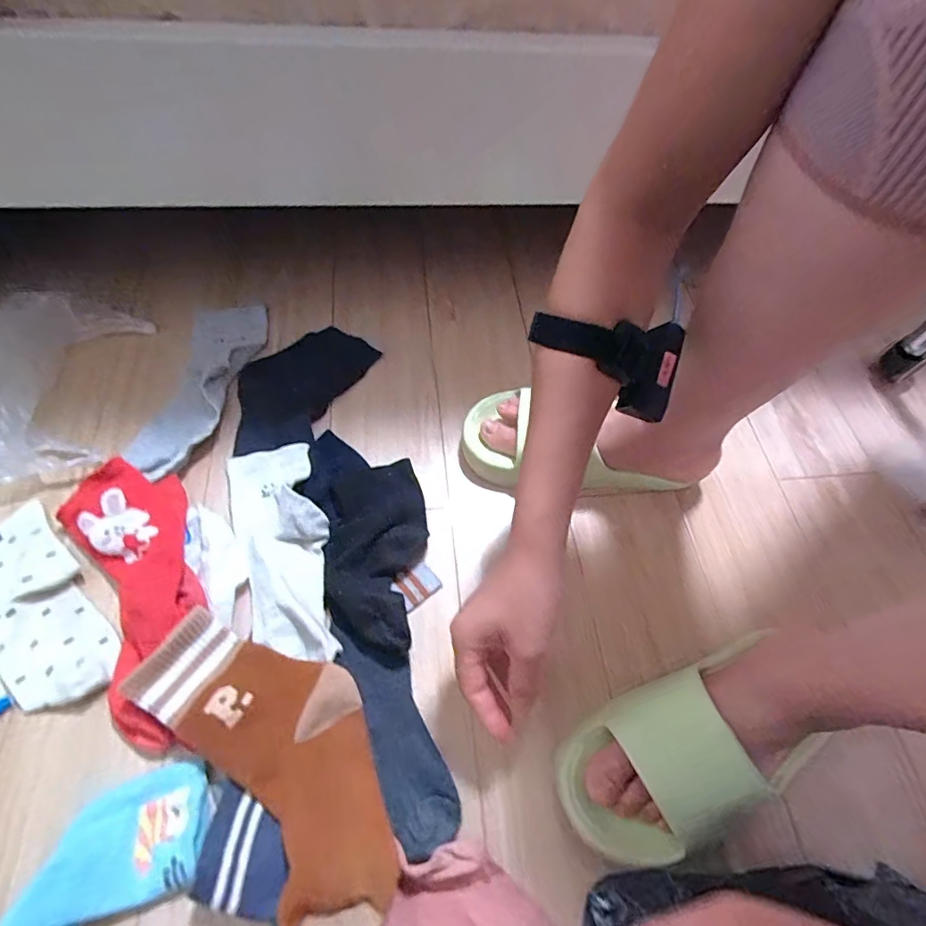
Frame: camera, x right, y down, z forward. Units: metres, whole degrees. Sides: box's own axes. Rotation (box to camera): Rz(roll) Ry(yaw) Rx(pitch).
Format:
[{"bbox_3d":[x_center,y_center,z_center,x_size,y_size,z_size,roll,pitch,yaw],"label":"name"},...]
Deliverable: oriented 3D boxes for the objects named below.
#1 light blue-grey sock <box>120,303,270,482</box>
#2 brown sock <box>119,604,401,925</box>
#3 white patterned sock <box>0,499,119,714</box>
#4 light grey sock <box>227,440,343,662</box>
[{"bbox_3d":[-0.294,-0.097,0.570,0.087,0.015,0.251,11,61,3],"label":"light blue-grey sock"},{"bbox_3d":[-0.133,0.214,0.389,0.251,0.039,0.120,42,66,18],"label":"brown sock"},{"bbox_3d":[-0.375,0.123,0.442,0.084,0.016,0.200,-39,70,-22],"label":"white patterned sock"},{"bbox_3d":[-0.168,0.072,0.470,0.080,0.030,0.218,-16,63,-12],"label":"light grey sock"}]

